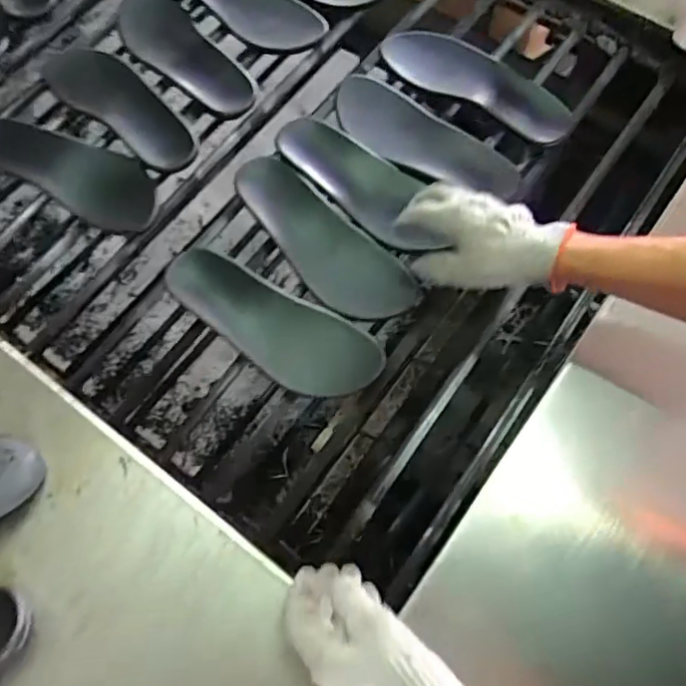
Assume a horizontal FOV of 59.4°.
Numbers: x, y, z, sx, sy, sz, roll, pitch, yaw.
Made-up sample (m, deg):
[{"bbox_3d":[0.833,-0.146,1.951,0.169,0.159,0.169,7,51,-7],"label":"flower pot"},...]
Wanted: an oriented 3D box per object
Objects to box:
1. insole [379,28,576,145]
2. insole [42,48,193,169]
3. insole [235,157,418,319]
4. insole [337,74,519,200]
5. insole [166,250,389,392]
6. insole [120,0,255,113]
[{"bbox_3d":[0.168,-0.327,0.741,0.240,0.017,0.094,25,71,10],"label":"insole"},{"bbox_3d":[-0.268,-0.293,0.739,0.243,0.023,0.083,36,73,13],"label":"insole"},{"bbox_3d":[-0.026,-0.113,0.658,0.237,0.016,0.086,41,74,14],"label":"insole"},{"bbox_3d":[0.099,-0.238,0.701,0.224,0.039,0.091,28,71,10],"label":"insole"},{"bbox_3d":[-0.079,-0.022,0.618,0.237,0.048,0.092,24,70,9],"label":"insole"},{"bbox_3d":[-0.203,-0.365,0.750,0.088,0.015,0.226,-36,73,-13],"label":"insole"}]

